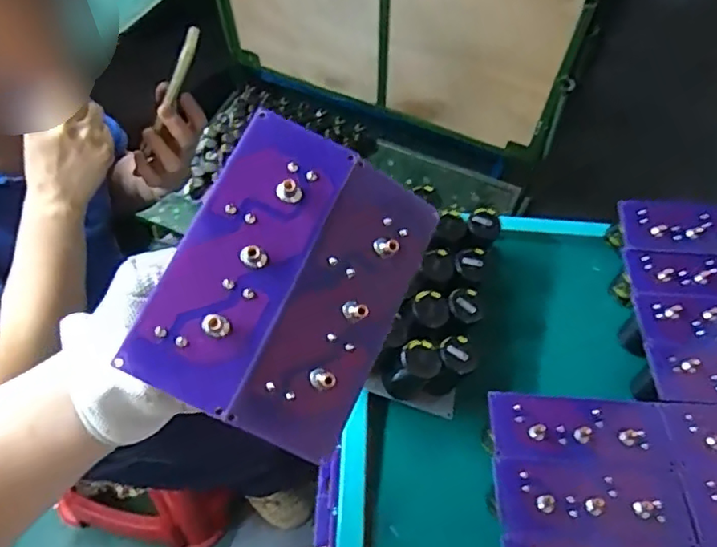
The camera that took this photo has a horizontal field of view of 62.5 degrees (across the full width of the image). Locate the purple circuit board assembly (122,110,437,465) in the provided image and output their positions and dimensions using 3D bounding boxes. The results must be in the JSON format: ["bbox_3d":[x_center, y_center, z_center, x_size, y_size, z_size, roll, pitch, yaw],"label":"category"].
[{"bbox_3d":[-0.030,0.004,0.275,0.104,0.015,0.135,28,75,-10],"label":"purple circuit board assembly"}]

